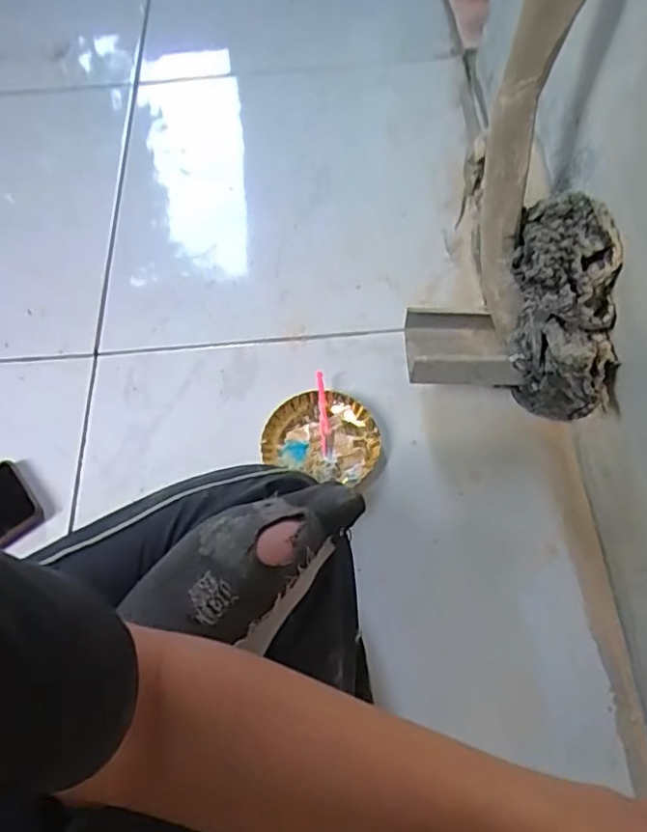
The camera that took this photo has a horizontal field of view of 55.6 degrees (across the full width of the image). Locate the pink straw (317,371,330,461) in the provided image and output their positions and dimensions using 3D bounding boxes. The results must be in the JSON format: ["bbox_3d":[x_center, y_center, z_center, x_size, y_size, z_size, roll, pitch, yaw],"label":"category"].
[{"bbox_3d":[0.000,0.000,0.650,0.009,0.008,0.094,-5,80,1],"label":"pink straw"}]

